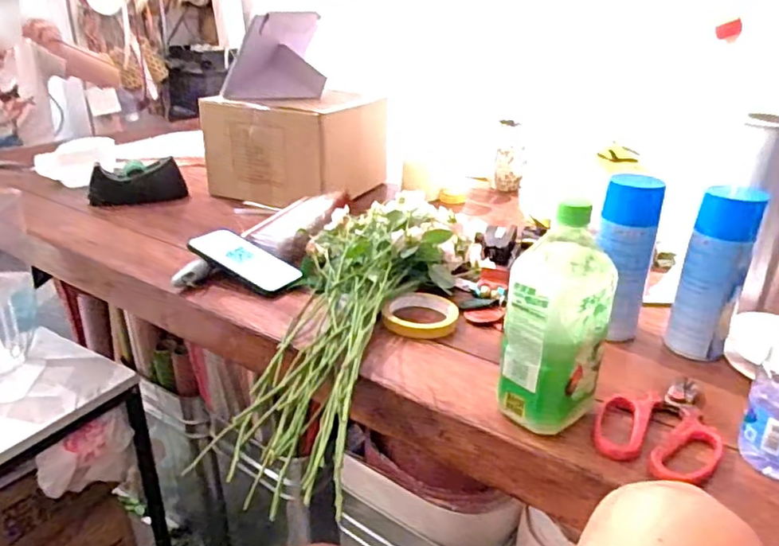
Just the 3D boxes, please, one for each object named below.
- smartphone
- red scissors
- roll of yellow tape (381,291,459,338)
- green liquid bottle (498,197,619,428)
[{"bbox_3d":[-0.204,-0.018,0.846,0.165,0.014,0.091,25,31,20],"label":"smartphone"},{"bbox_3d":[0.263,0.142,0.561,0.105,0.012,0.149,21,33,35],"label":"red scissors"},{"bbox_3d":[0.040,0.052,0.742,0.087,0.017,0.094,1,26,0],"label":"roll of yellow tape"},{"bbox_3d":[0.151,0.042,0.531,0.073,0.202,0.072,24,34,39],"label":"green liquid bottle"}]

